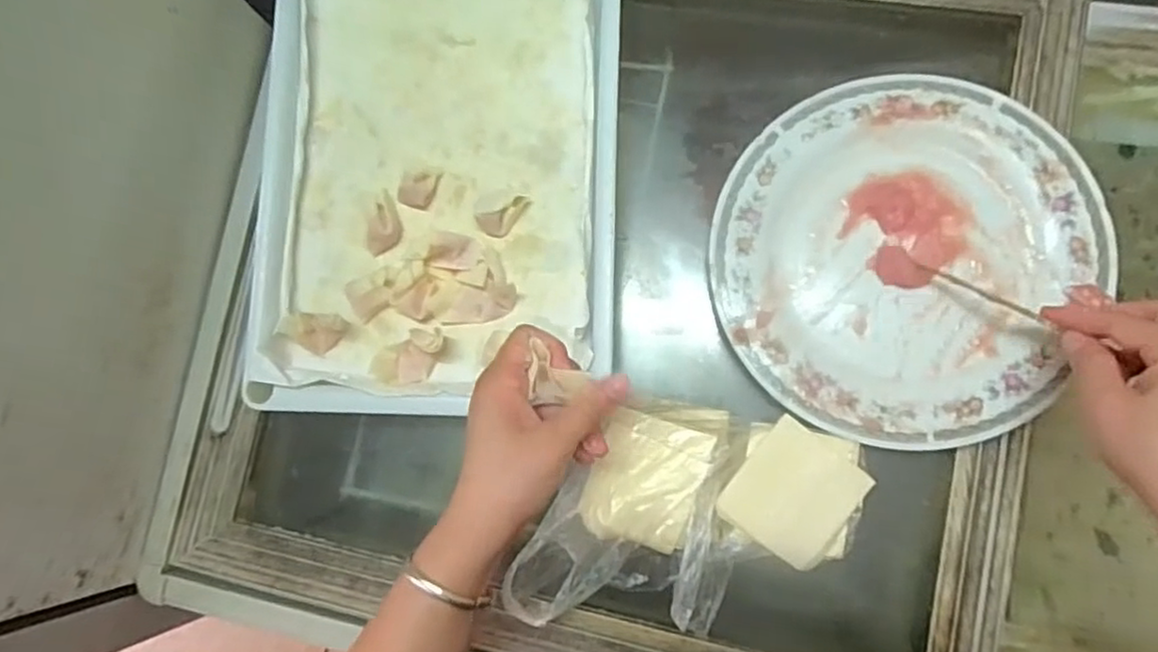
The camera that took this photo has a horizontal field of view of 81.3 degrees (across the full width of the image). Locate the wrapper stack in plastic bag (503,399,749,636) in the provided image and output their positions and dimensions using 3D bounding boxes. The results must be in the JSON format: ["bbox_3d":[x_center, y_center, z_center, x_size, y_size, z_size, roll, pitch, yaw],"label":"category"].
[{"bbox_3d":[0.031,0.123,0.445,0.141,0.058,0.152,9,84,8],"label":"wrapper stack in plastic bag"}]

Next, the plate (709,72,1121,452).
[{"bbox_3d":[0.214,-0.050,0.454,0.231,0.022,0.248,-1,83,7],"label":"plate"}]

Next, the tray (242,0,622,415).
[{"bbox_3d":[-0.103,-0.131,0.497,0.265,0.044,0.383,1,83,7],"label":"tray"}]

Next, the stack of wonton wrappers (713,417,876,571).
[{"bbox_3d":[0.138,0.105,0.435,0.076,0.033,0.081,25,86,10],"label":"stack of wonton wrappers"}]

